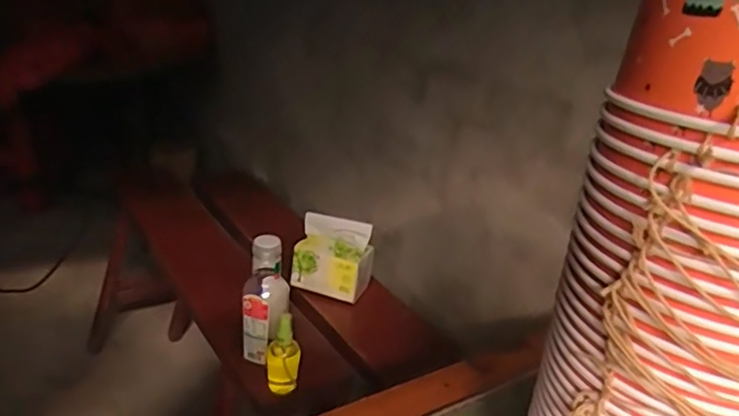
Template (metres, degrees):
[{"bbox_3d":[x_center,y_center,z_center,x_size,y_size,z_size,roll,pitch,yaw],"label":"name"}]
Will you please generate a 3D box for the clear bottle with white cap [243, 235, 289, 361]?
[{"bbox_3d":[-0.154,0.135,0.850,0.066,0.190,0.061,3,24,-7],"label":"clear bottle with white cap"}]

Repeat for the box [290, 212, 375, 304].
[{"bbox_3d":[-0.068,0.091,1.071,0.144,0.130,0.069,9,23,6],"label":"box"}]

